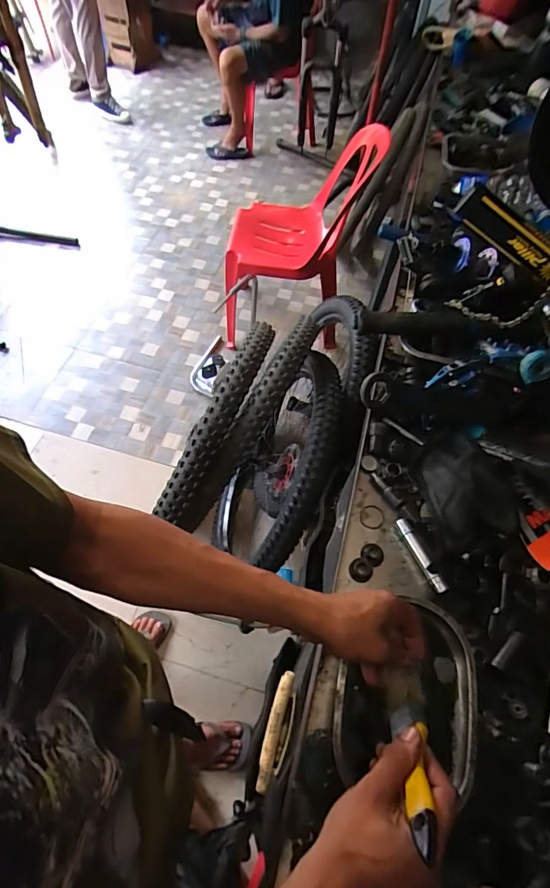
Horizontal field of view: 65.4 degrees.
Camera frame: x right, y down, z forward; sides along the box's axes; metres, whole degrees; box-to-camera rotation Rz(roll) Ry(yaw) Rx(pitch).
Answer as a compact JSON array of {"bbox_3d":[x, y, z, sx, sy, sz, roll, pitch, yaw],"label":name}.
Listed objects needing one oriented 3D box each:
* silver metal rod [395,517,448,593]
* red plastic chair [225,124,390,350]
[{"bbox_3d":[0.200,0.149,0.584,0.018,0.015,0.107,-17,63,-13],"label":"silver metal rod"},{"bbox_3d":[0.064,-0.715,1.588,0.509,0.721,0.522,-5,61,-6],"label":"red plastic chair"}]

